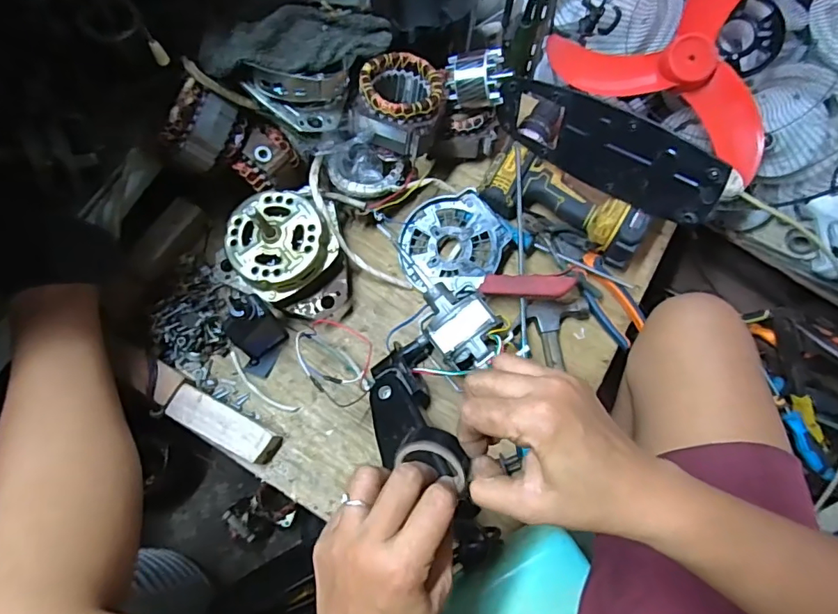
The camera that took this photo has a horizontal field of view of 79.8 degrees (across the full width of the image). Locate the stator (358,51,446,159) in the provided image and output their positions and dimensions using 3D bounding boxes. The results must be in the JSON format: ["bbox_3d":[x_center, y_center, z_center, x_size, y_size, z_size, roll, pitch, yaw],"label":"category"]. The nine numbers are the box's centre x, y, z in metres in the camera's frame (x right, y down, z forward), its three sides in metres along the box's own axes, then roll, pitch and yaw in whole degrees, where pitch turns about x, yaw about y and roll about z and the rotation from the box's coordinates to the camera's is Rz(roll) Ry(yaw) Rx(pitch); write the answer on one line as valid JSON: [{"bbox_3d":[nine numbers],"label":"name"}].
[{"bbox_3d":[-0.022,-0.247,0.626,0.095,0.088,0.107,18,72,6],"label":"stator"}]

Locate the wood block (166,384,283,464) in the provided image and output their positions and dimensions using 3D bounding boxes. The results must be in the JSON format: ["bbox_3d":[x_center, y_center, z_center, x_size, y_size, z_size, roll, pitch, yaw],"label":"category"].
[{"bbox_3d":[-0.226,0.138,0.580,0.127,0.033,0.044,26,73,9],"label":"wood block"}]

